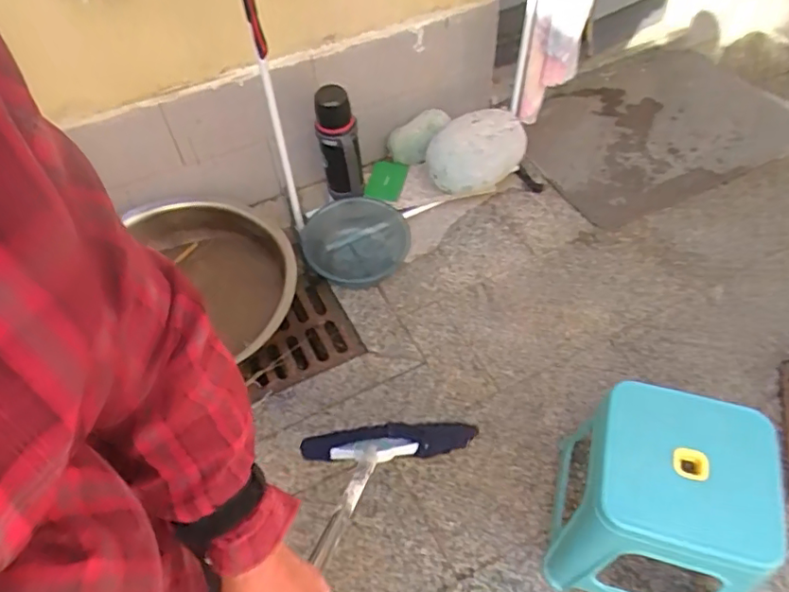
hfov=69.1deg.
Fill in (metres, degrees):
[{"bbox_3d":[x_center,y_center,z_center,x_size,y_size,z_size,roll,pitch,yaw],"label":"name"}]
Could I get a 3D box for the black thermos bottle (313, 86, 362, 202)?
[{"bbox_3d":[-0.148,-0.403,1.526,0.108,0.310,0.098,-5,52,-1],"label":"black thermos bottle"}]

